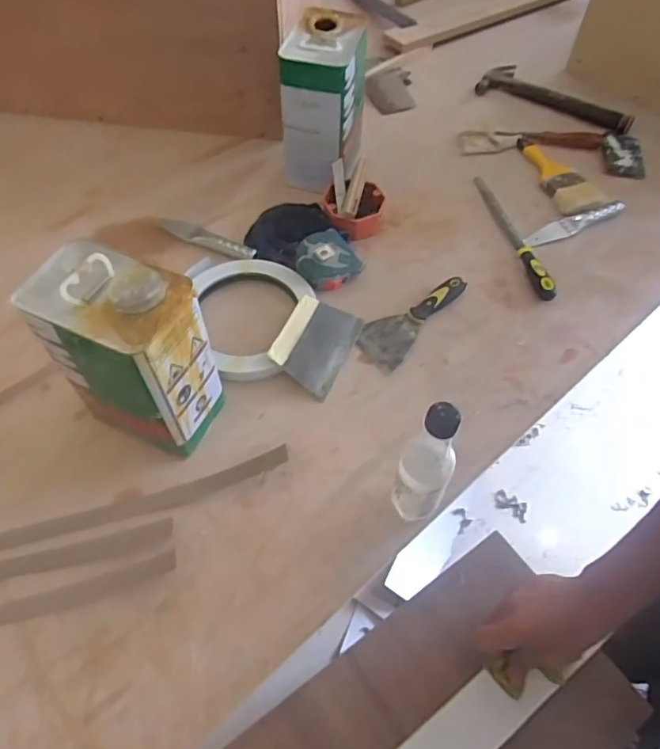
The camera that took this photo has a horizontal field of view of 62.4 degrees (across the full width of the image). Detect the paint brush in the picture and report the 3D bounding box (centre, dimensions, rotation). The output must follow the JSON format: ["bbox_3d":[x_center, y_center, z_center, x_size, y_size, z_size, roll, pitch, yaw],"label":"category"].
[{"bbox_3d":[0.410,-0.368,0.995,0.087,0.020,0.209,-17,60,-12],"label":"paint brush"}]

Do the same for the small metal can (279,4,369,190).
[{"bbox_3d":[-0.006,-0.442,0.909,0.121,0.223,0.175,9,58,4],"label":"small metal can"}]

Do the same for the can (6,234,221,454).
[{"bbox_3d":[-0.228,-0.022,0.633,0.159,0.232,0.114,22,60,12],"label":"can"}]

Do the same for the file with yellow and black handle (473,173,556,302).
[{"bbox_3d":[0.307,-0.242,0.911,0.033,0.028,0.292,-9,58,-7],"label":"file with yellow and black handle"}]

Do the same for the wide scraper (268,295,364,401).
[{"bbox_3d":[-0.023,-0.045,0.786,0.099,0.015,0.138,31,62,-4],"label":"wide scraper"}]

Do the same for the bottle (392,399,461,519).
[{"bbox_3d":[0.101,0.095,0.569,0.053,0.191,0.051,1,58,-1],"label":"bottle"}]

